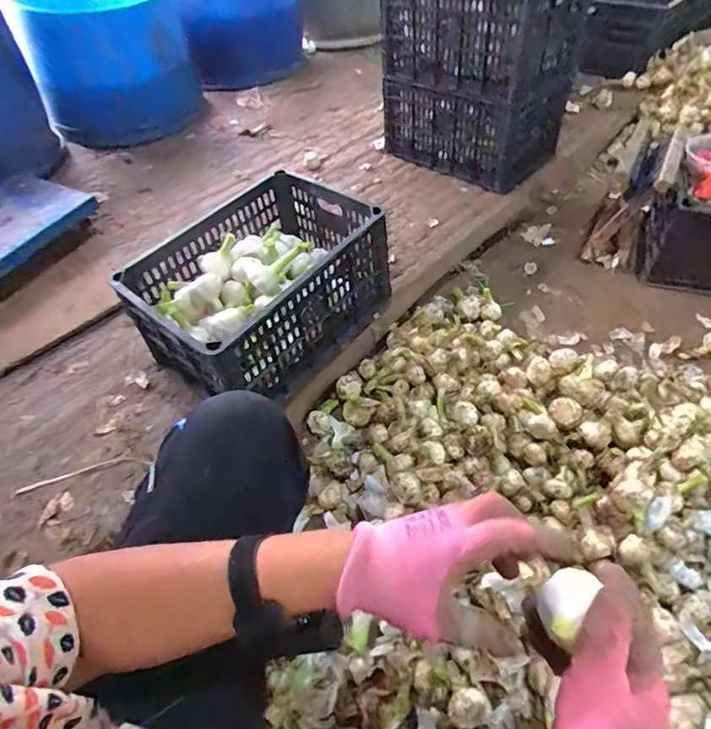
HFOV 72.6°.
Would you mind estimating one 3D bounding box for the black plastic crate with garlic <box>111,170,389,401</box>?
[{"bbox_3d":[-0.168,-0.149,0.934,0.284,0.226,0.445,31,59,25],"label":"black plastic crate with garlic"}]

